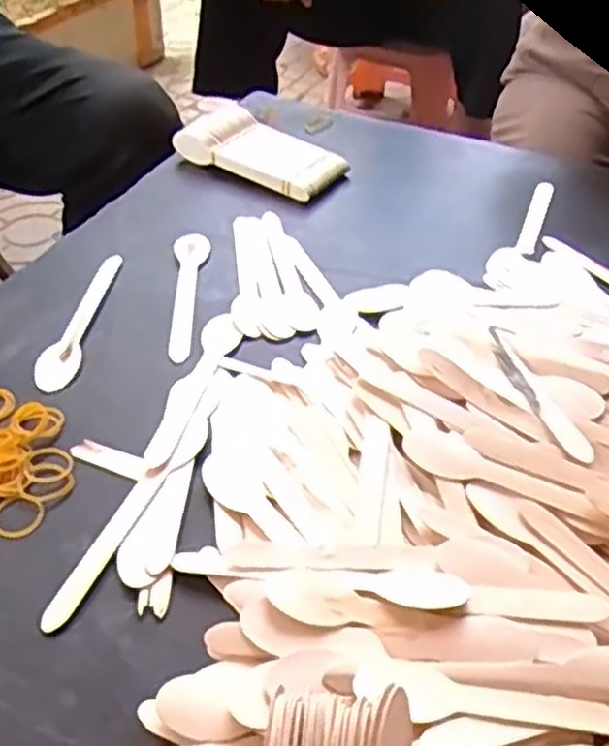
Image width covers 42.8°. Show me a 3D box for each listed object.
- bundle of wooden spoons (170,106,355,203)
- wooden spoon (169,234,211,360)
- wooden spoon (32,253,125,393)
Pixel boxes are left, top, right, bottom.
[{"bbox_3d":[-0.042,-0.206,0.725,0.154,0.029,0.076,26,49,25],"label":"bundle of wooden spoons"},{"bbox_3d":[-0.090,-0.062,0.596,0.026,0.007,0.151,-1,43,-1],"label":"wooden spoon"},{"bbox_3d":[-0.162,-0.043,0.572,0.029,0.004,0.147,6,43,6],"label":"wooden spoon"}]

